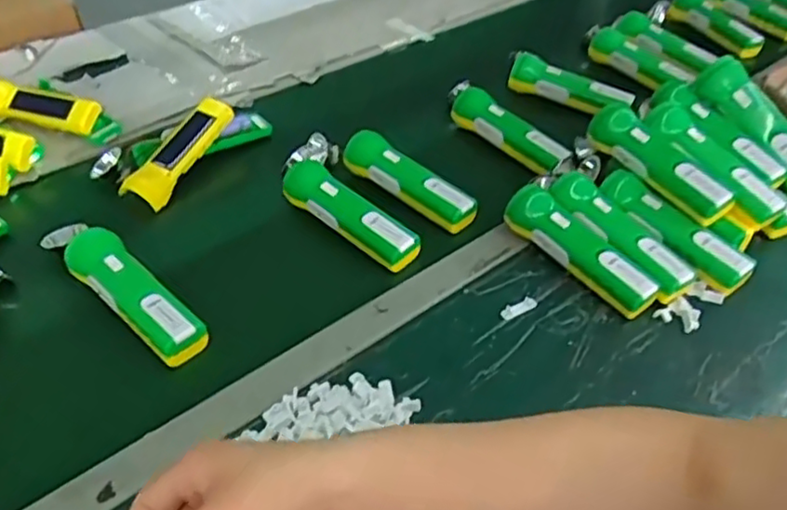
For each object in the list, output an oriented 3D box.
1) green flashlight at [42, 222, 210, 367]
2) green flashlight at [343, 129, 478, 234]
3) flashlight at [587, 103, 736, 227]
[{"bbox_3d":[-0.252,0.024,0.607,0.213,0.042,0.046,30,50,28],"label":"green flashlight"},{"bbox_3d":[0.016,-0.079,0.724,0.168,0.054,0.033,33,51,29],"label":"green flashlight"},{"bbox_3d":[0.275,-0.097,0.688,0.045,0.047,0.164,-27,57,-24],"label":"flashlight"}]

